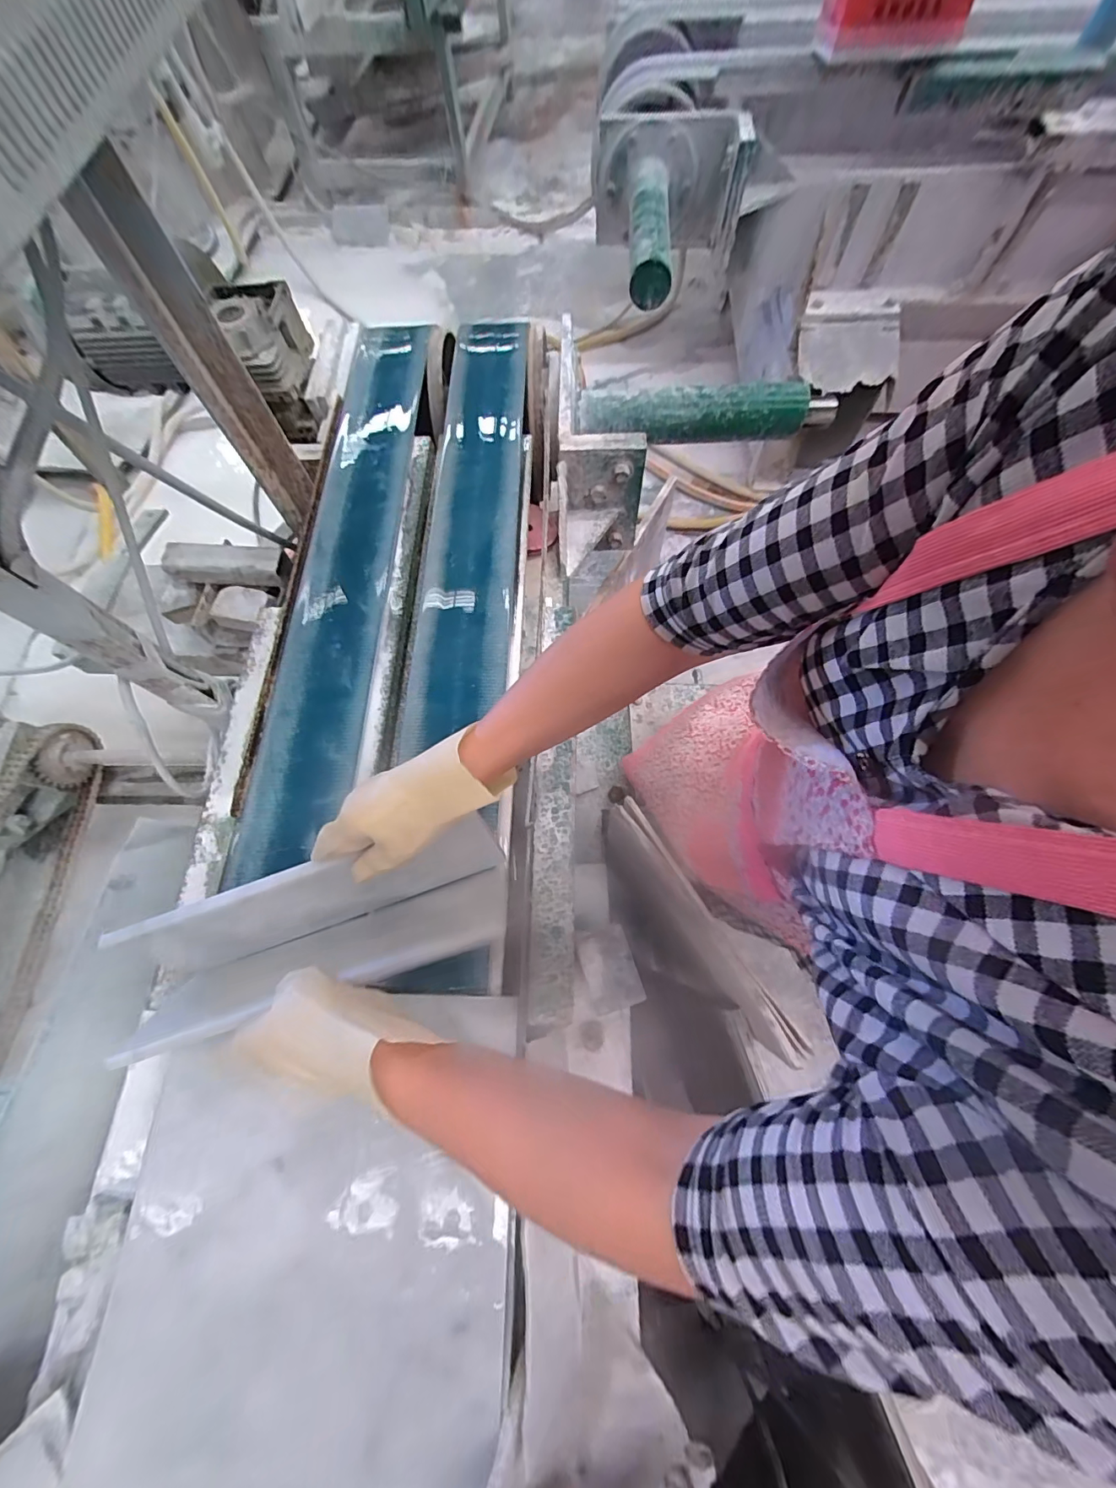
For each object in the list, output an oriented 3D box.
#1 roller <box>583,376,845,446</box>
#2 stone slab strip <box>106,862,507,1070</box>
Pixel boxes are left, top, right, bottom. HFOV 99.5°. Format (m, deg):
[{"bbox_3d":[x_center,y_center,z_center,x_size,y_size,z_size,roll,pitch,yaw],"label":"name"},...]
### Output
[{"bbox_3d":[0.264,-0.606,0.868,0.454,0.074,0.092,-6,70,-1],"label":"roller"},{"bbox_3d":[-0.188,0.174,0.395,0.299,0.114,0.014,-17,102,1],"label":"stone slab strip"}]

